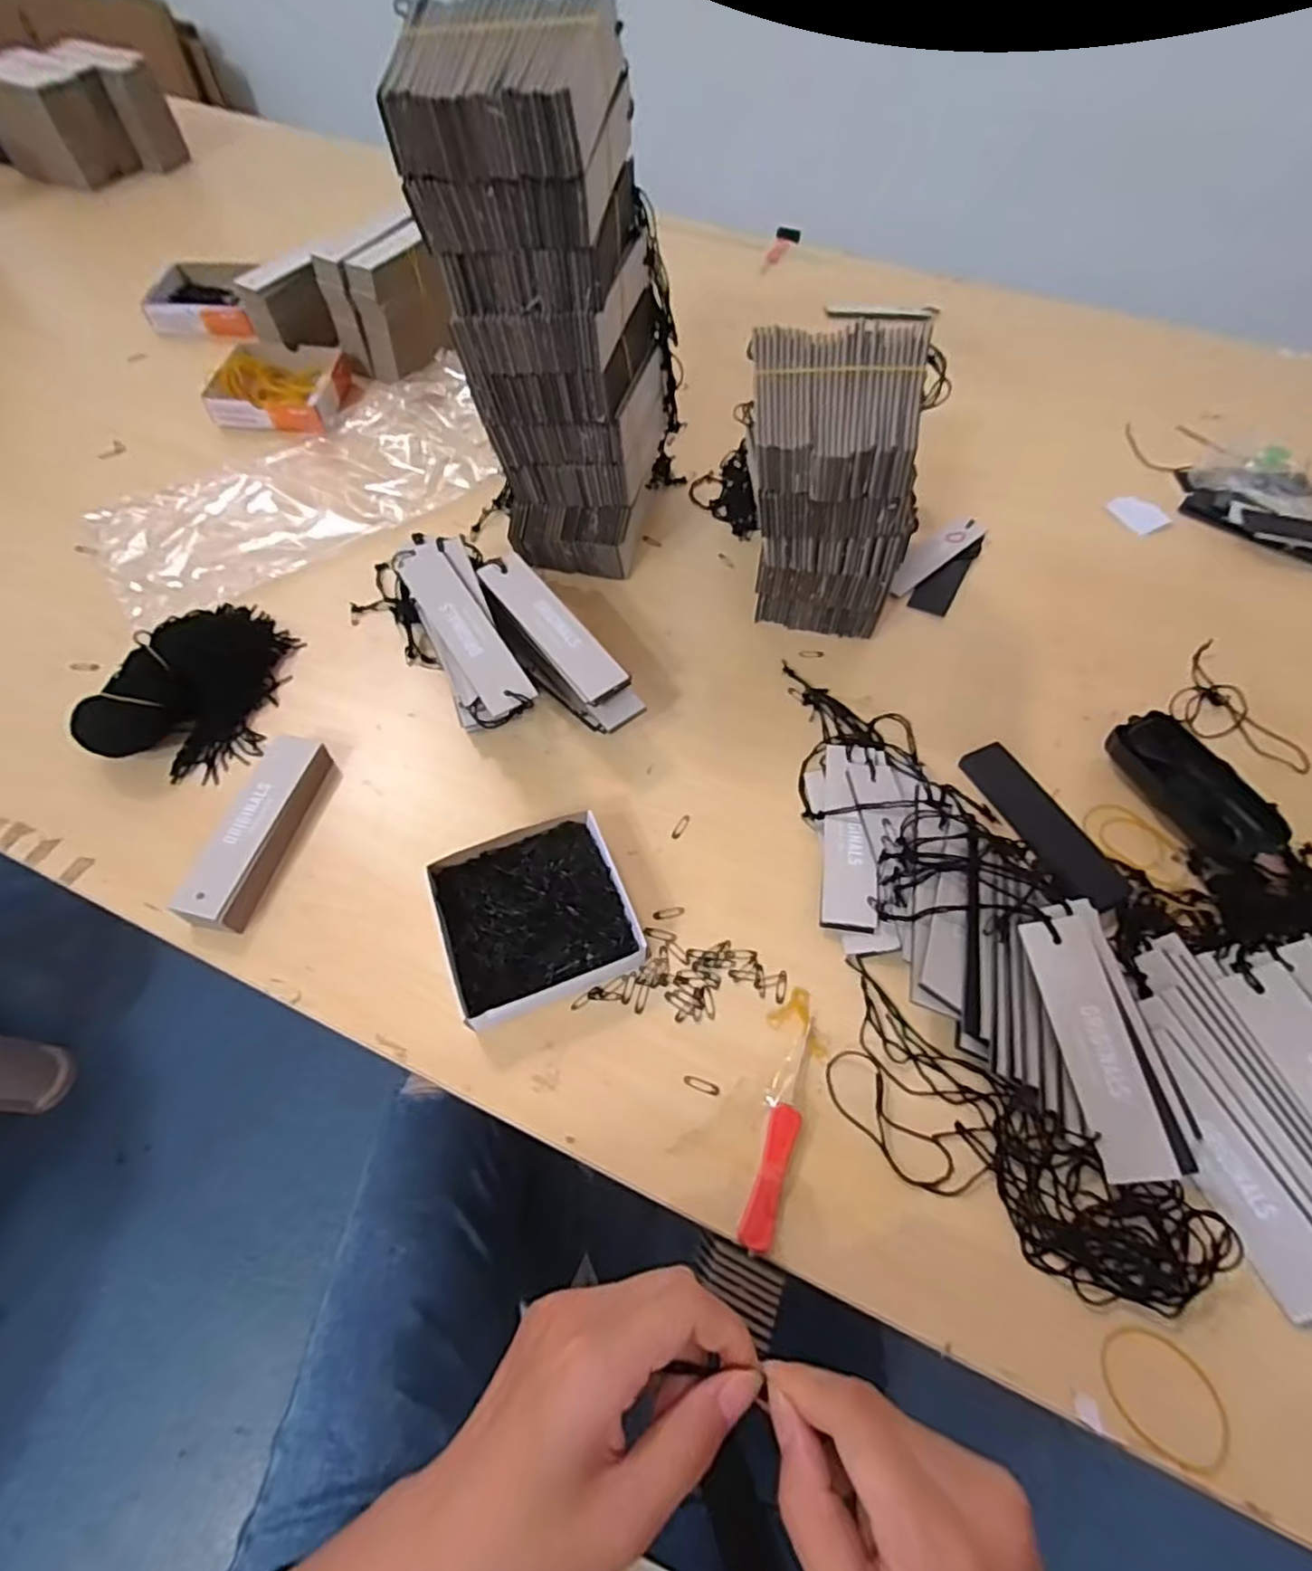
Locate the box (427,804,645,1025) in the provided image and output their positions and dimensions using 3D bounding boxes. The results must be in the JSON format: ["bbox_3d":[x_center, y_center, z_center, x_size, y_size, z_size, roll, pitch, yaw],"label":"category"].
[{"bbox_3d":[-0.071,0.076,0.398,0.104,0.022,0.103,-19,61,-13],"label":"box"}]

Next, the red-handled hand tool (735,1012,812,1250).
[{"bbox_3d":[0.064,0.175,0.346,0.018,0.006,0.109,16,60,8],"label":"red-handled hand tool"}]

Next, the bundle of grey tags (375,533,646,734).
[{"bbox_3d":[-0.128,-0.108,0.437,0.045,0.026,0.156,-22,62,-14],"label":"bundle of grey tags"}]

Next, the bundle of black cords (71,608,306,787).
[{"bbox_3d":[-0.318,-0.080,0.473,0.102,0.039,0.150,11,59,5],"label":"bundle of black cords"}]

